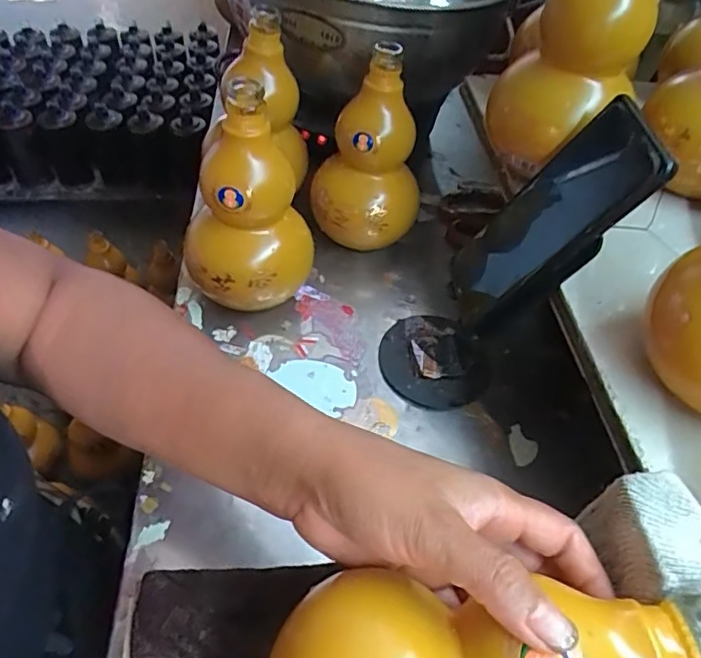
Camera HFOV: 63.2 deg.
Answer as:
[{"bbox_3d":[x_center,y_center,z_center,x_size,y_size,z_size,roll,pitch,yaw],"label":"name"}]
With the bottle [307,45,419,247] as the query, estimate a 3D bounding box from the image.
[{"bbox_3d":[0.016,-0.147,0.506,0.086,0.170,0.078,-23,54,-21],"label":"bottle"}]

